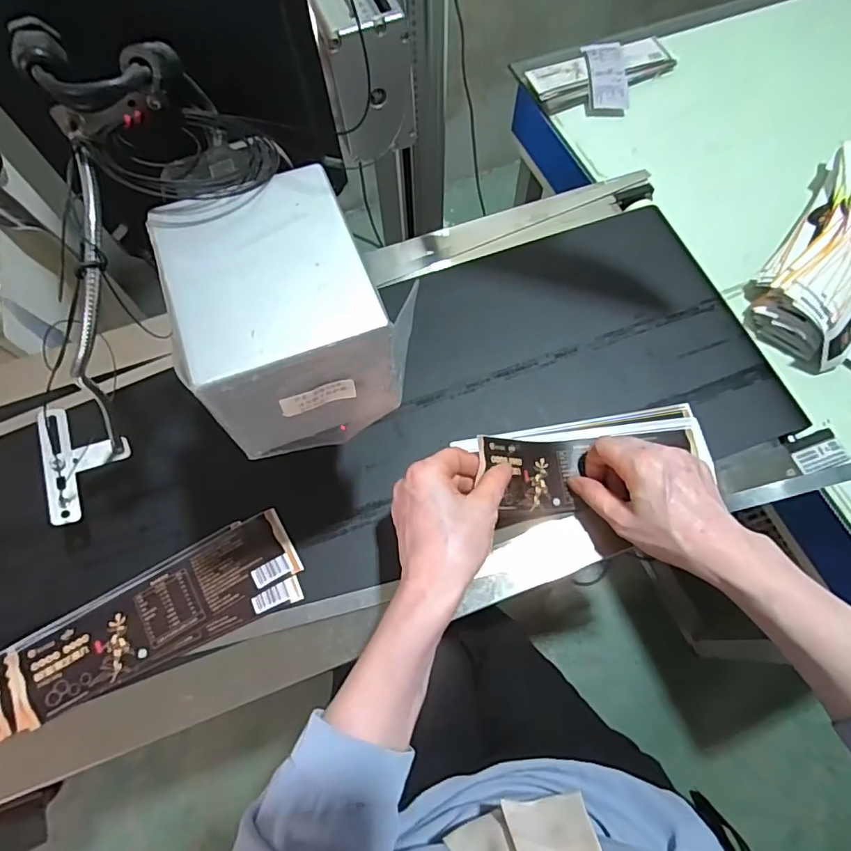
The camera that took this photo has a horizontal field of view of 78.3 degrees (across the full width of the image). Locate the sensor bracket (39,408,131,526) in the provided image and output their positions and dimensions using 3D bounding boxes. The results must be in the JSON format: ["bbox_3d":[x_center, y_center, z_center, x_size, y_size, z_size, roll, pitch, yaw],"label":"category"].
[{"bbox_3d":[-0.284,0.030,0.440,0.061,0.013,0.096,-9,74,-29],"label":"sensor bracket"}]

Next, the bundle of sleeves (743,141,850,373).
[{"bbox_3d":[0.545,-0.241,0.674,0.138,0.089,0.370,37,71,14],"label":"bundle of sleeves"}]

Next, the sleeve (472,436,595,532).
[{"bbox_3d":[0.093,0.048,0.456,0.118,0.018,0.071,3,79,-33],"label":"sleeve"}]

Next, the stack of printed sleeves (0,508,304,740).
[{"bbox_3d":[-0.243,0.163,0.439,0.274,0.005,0.081,-24,69,-10],"label":"stack of printed sleeves"}]

